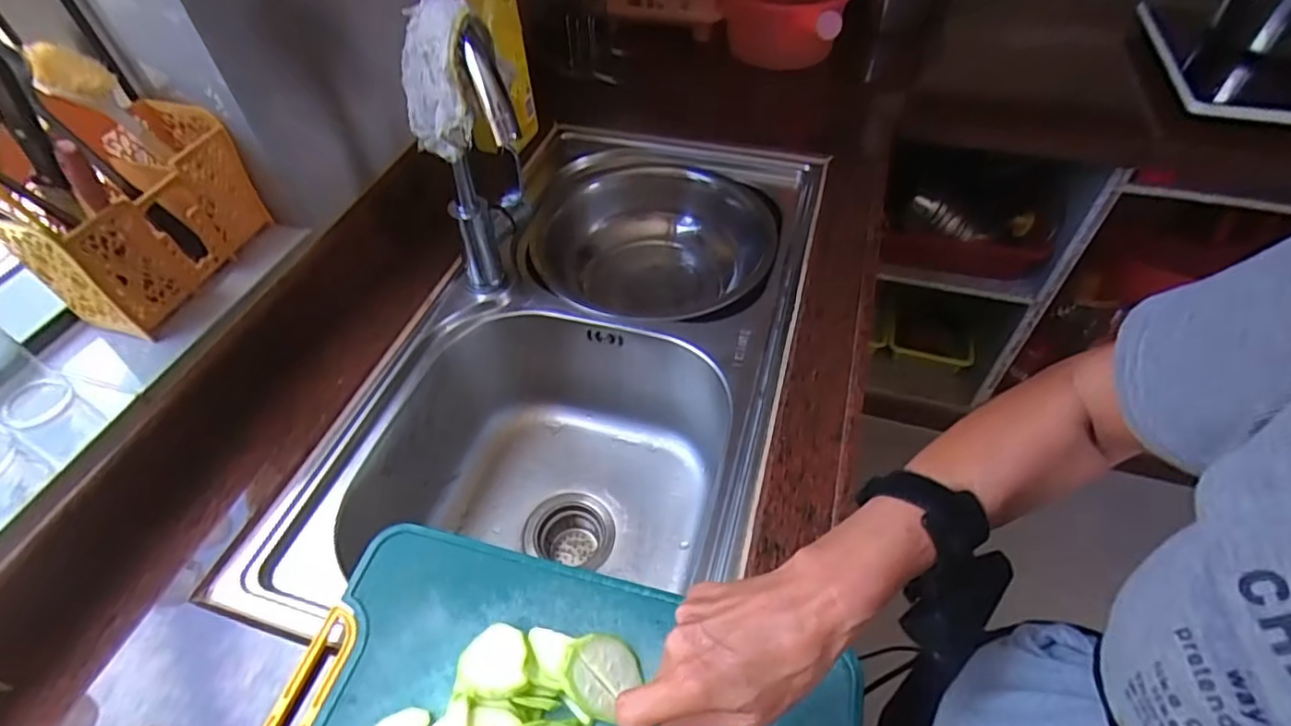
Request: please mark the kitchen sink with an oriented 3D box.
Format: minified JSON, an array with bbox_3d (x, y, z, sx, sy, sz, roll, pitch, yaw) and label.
[{"bbox_3d":[-0.058,0.019,0.780,0.431,0.232,0.760,12,53,12],"label":"kitchen sink"}]

